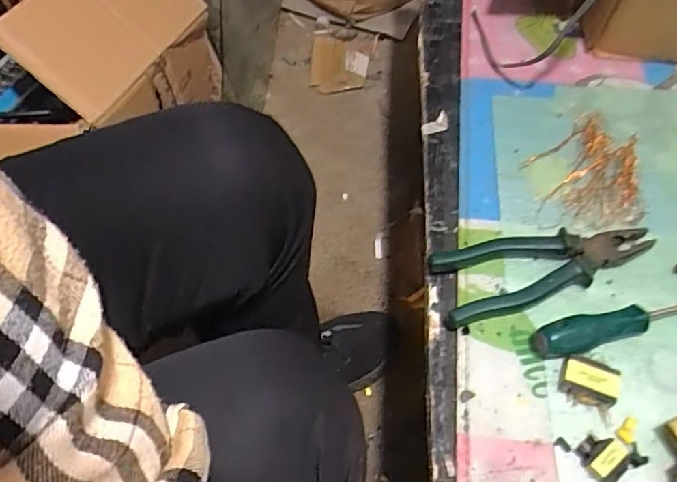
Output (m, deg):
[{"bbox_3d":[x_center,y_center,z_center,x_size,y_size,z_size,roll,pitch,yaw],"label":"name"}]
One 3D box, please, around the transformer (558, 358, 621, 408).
[{"bbox_3d":[0.197,0.111,0.420,0.041,0.016,0.033,17,58,15],"label":"transformer"}]

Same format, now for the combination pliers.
[{"bbox_3d":[0.183,0.018,0.481,0.197,0.022,0.069,-15,56,-7],"label":"combination pliers"}]

